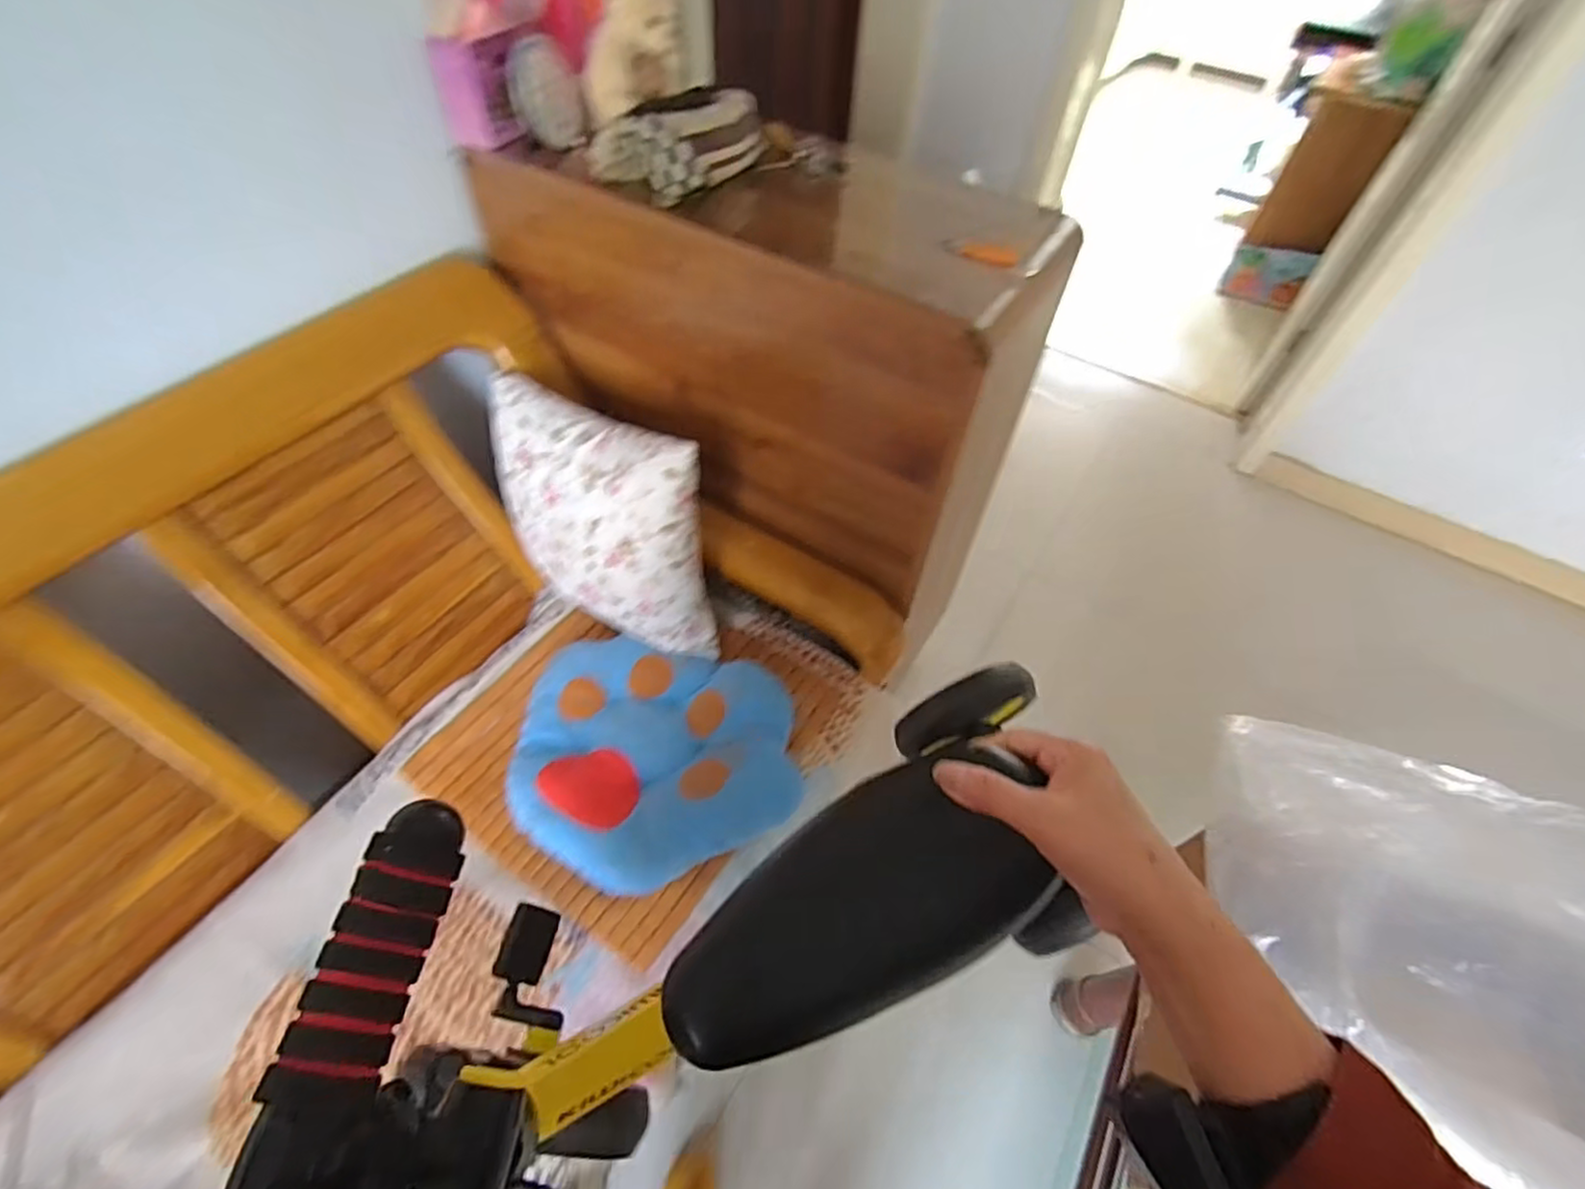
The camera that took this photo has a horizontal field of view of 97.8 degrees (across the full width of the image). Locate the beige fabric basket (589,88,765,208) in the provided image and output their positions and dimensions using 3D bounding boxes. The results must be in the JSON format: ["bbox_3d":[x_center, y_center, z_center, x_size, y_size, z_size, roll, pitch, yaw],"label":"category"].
[{"bbox_3d":[-0.130,-0.568,0.849,0.133,0.078,0.200,31,57,18],"label":"beige fabric basket"}]

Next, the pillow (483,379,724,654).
[{"bbox_3d":[-0.285,-0.120,1.002,0.412,0.296,0.156,36,59,21],"label":"pillow"}]

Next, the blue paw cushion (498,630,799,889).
[{"bbox_3d":[-0.195,0.210,0.986,0.383,0.072,0.382,-5,54,-8],"label":"blue paw cushion"}]

